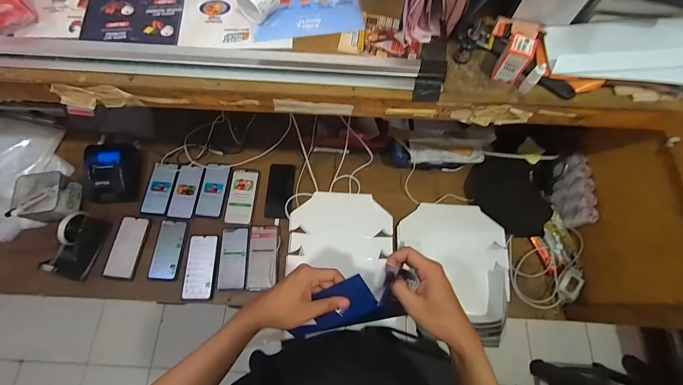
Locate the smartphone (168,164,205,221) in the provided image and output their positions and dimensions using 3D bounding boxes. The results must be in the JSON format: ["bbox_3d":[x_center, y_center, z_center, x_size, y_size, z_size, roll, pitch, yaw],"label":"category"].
[{"bbox_3d":[-0.445,-0.003,0.876,0.072,0.010,0.155,5,70,0],"label":"smartphone"}]

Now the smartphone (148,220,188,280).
[{"bbox_3d":[-0.464,0.152,0.819,0.074,0.005,0.155,3,70,-1],"label":"smartphone"}]

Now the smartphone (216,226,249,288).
[{"bbox_3d":[-0.288,0.174,0.817,0.073,0.005,0.161,-1,70,-2],"label":"smartphone"}]

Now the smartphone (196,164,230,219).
[{"bbox_3d":[-0.368,-0.008,0.878,0.073,0.004,0.155,6,70,1],"label":"smartphone"}]

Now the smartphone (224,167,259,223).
[{"bbox_3d":[-0.284,0.010,0.872,0.075,0.006,0.161,4,70,0],"label":"smartphone"}]

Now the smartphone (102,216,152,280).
[{"bbox_3d":[-0.571,0.146,0.815,0.084,0.010,0.163,5,70,0],"label":"smartphone"}]

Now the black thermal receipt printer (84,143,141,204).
[{"bbox_3d":[-0.641,-0.063,0.852,0.117,0.073,0.176,-5,70,-3],"label":"black thermal receipt printer"}]

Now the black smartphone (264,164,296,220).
[{"bbox_3d":[-0.176,-0.006,0.882,0.074,0.009,0.162,3,70,0],"label":"black smartphone"}]

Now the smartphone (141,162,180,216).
[{"bbox_3d":[-0.518,-0.010,0.876,0.076,0.010,0.157,5,70,0],"label":"smartphone"}]

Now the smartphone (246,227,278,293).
[{"bbox_3d":[-0.209,0.172,0.813,0.075,0.014,0.164,0,70,-1],"label":"smartphone"}]

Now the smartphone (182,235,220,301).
[{"bbox_3d":[-0.370,0.194,0.803,0.080,0.006,0.165,-2,70,-2],"label":"smartphone"}]

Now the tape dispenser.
[{"bbox_3d":[-0.665,0.134,0.771,0.061,0.096,0.155,15,70,4],"label":"tape dispenser"}]

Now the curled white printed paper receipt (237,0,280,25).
[{"bbox_3d":[-0.152,-0.350,0.558,0.060,0.054,0.063,30,72,9],"label":"curled white printed paper receipt"}]

